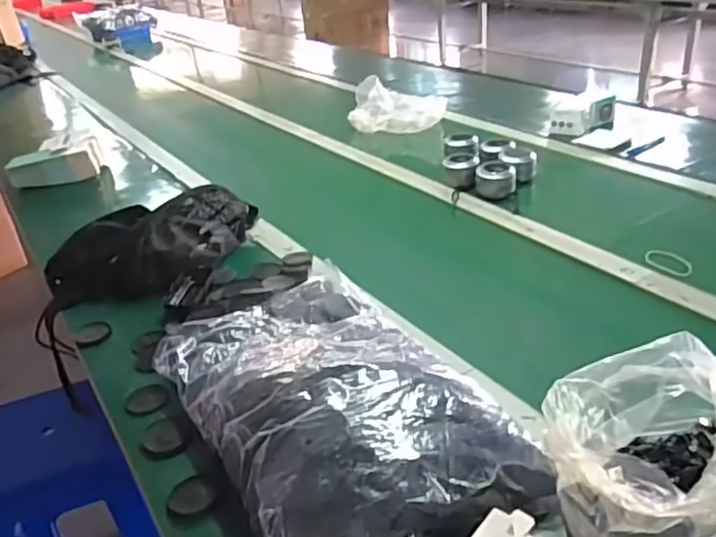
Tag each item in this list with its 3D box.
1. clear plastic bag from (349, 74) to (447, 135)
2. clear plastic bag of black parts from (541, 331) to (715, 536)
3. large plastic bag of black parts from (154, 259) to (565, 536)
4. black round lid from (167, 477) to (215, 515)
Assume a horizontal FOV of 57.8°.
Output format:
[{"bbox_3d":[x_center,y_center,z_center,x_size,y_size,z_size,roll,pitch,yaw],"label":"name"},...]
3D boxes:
[{"bbox_3d":[0.108,-0.435,1.722,0.255,0.133,0.141,4,31,18],"label":"clear plastic bag"},{"bbox_3d":[0.244,0.175,0.514,0.176,0.175,0.151,-5,29,2],"label":"clear plastic bag of black parts"},{"bbox_3d":[-0.044,0.135,0.729,0.274,0.092,0.490,-20,32,-23],"label":"large plastic bag of black parts"},{"bbox_3d":[-0.171,0.234,0.663,0.044,0.015,0.050,-21,32,-24],"label":"black round lid"}]

